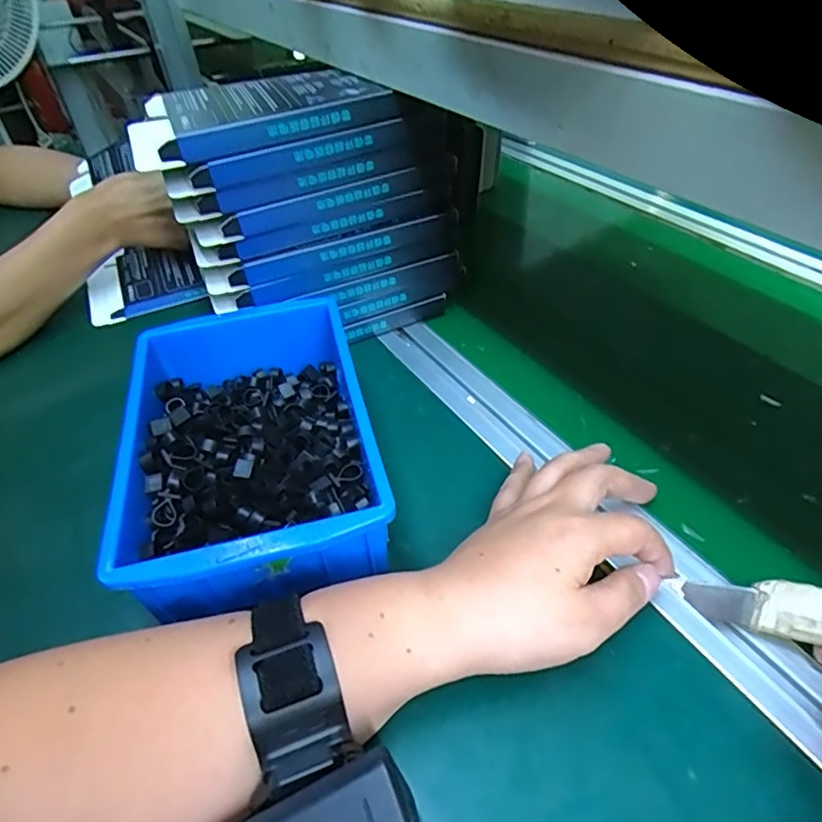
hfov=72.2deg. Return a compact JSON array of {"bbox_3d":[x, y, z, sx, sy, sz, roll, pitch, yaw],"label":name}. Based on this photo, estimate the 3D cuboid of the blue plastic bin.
[{"bbox_3d":[-0.094,0.023,0.342,0.137,0.069,0.220,-13,44,-8],"label":"blue plastic bin"}]

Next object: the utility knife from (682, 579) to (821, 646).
[{"bbox_3d":[0.177,0.093,0.261,0.094,0.015,0.021,-10,31,45],"label":"utility knife"}]

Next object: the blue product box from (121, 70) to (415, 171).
[{"bbox_3d":[-0.100,-0.207,0.390,0.175,0.023,0.095,-16,44,-13],"label":"blue product box"}]

